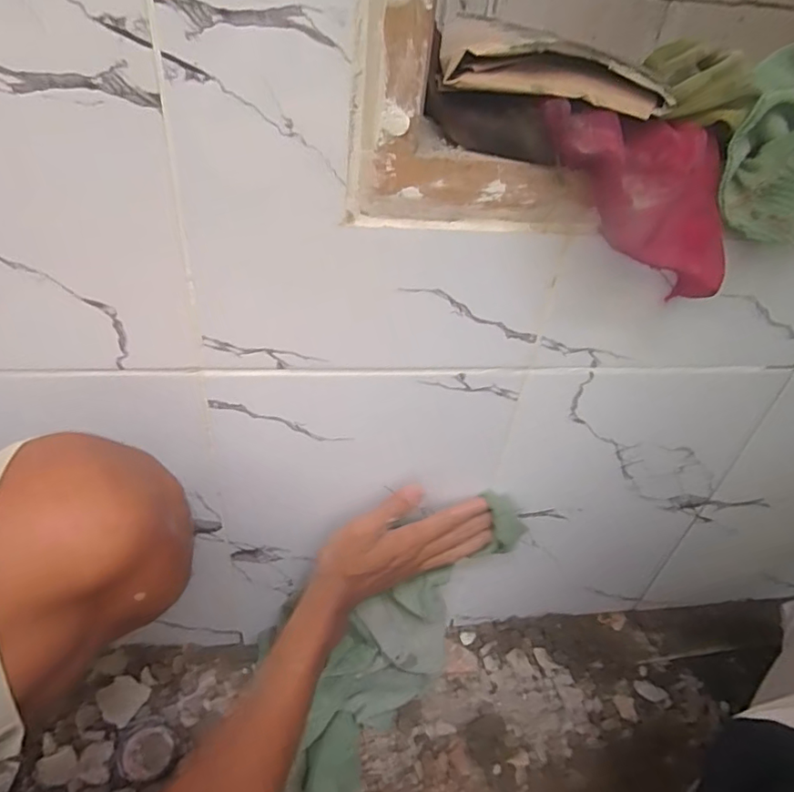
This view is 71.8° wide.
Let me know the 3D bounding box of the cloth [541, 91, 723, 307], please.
[{"bbox_3d":[0.163,-0.133,0.345,0.177,0.076,0.044,28,31,-27],"label":"cloth"}]

